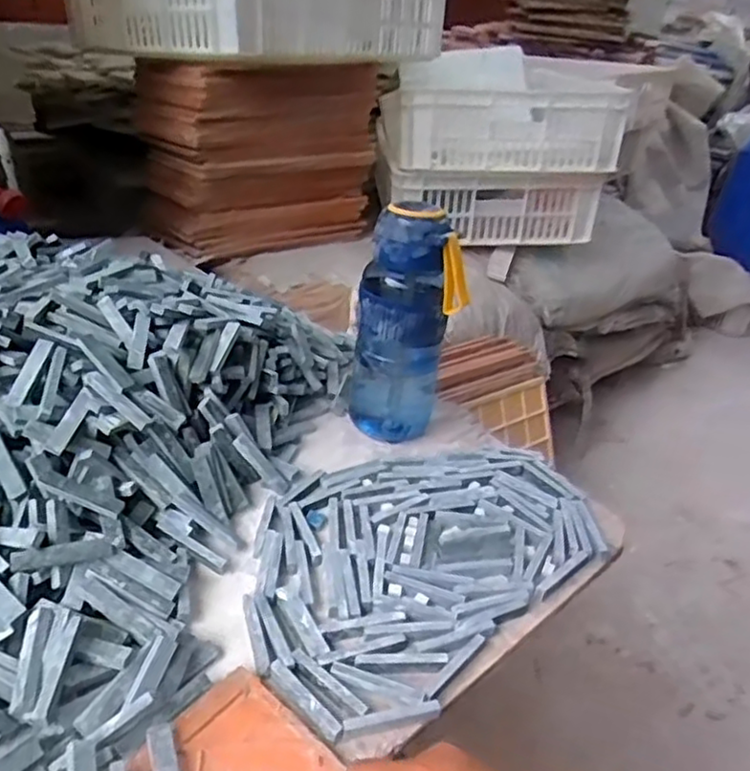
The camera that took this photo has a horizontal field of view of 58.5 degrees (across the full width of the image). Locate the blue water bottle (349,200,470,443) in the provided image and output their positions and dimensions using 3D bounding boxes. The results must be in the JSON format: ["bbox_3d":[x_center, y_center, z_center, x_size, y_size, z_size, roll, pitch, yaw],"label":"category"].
[{"bbox_3d":[0.030,-0.062,0.648,0.097,0.218,0.082,7,31,0],"label":"blue water bottle"}]

